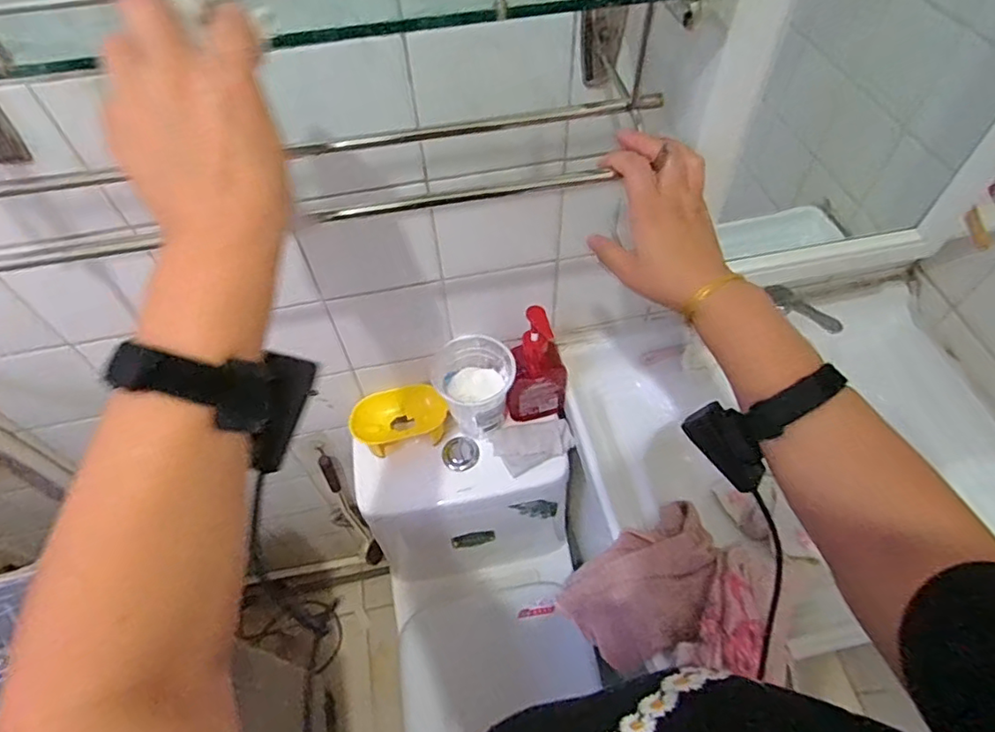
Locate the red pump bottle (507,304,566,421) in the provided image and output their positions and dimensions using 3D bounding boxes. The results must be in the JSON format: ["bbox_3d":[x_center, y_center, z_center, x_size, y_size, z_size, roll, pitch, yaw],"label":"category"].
[{"bbox_3d":[0.061,0.000,0.841,0.083,0.212,0.066,7,56,5],"label":"red pump bottle"}]

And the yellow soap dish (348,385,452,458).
[{"bbox_3d":[-0.153,0.083,0.908,0.146,0.050,0.086,-8,56,-5],"label":"yellow soap dish"}]

